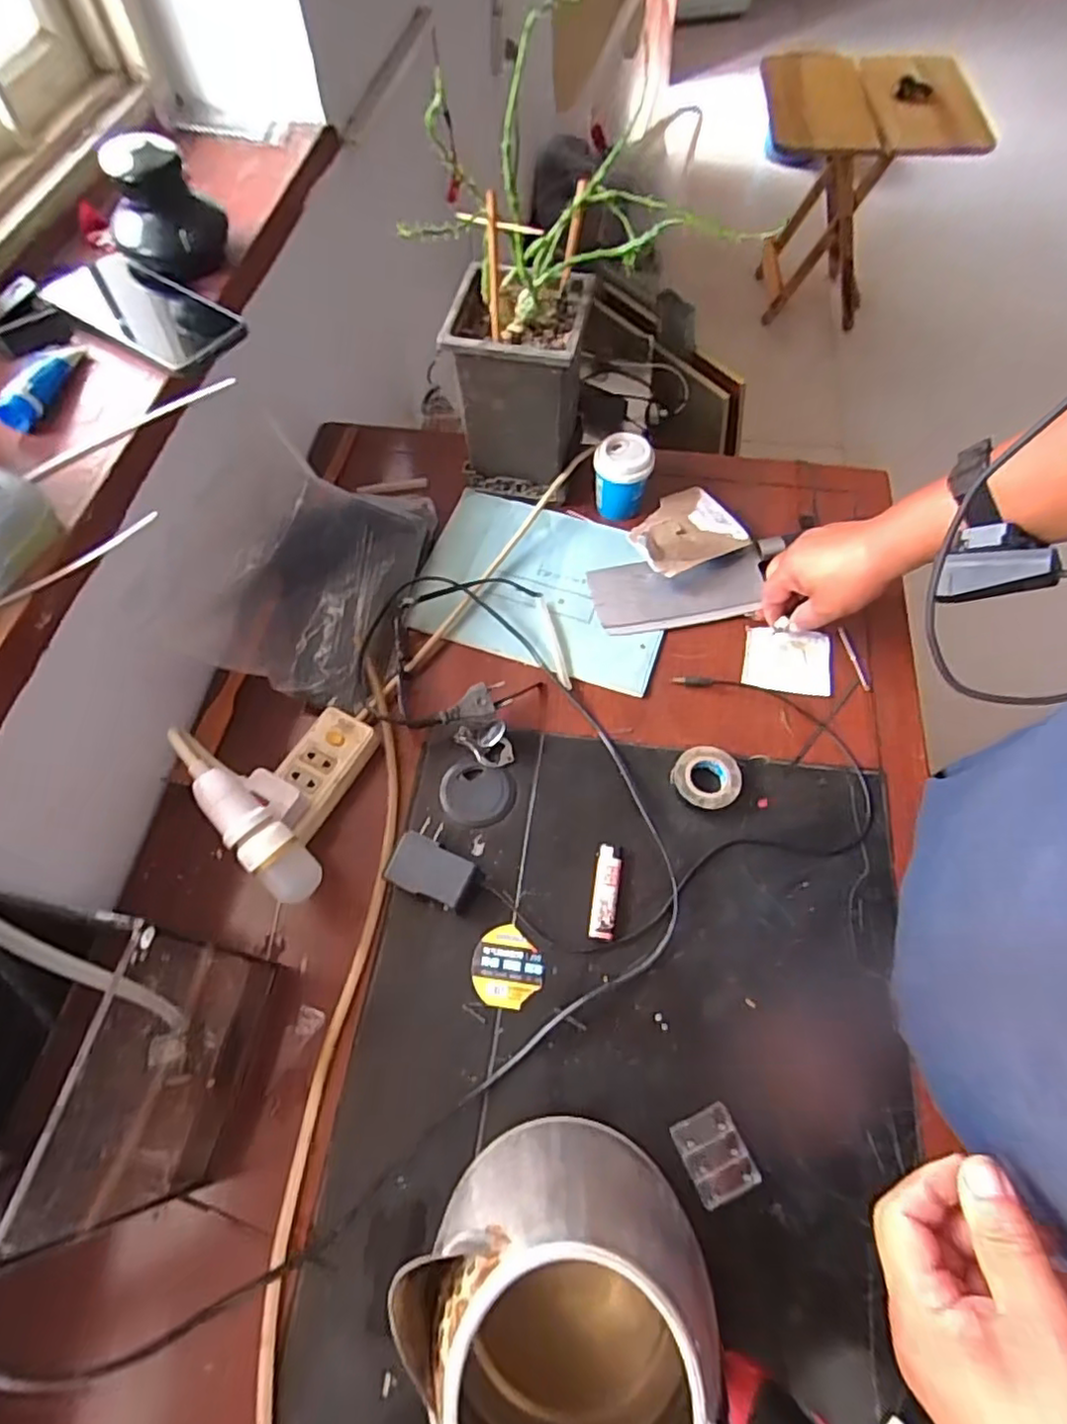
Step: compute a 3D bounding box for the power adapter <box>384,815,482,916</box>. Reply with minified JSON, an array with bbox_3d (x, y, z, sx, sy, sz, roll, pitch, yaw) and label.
[{"bbox_3d":[-0.078,0.124,0.535,0.067,0.029,0.057,18,65,9],"label":"power adapter"}]

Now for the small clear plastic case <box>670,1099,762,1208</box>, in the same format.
[{"bbox_3d":[0.126,0.307,0.454,0.044,0.007,0.052,-21,65,-10],"label":"small clear plastic case"}]

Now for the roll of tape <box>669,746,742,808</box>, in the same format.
[{"bbox_3d":[0.152,0.058,0.573,0.057,0.020,0.057,0,64,0],"label":"roll of tape"}]

